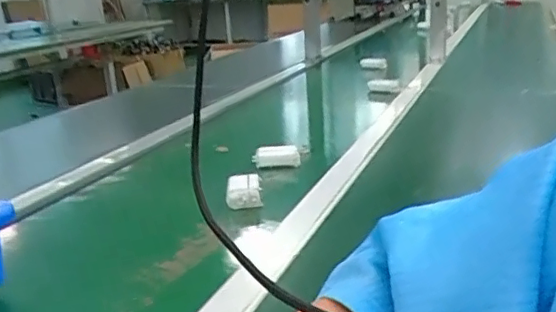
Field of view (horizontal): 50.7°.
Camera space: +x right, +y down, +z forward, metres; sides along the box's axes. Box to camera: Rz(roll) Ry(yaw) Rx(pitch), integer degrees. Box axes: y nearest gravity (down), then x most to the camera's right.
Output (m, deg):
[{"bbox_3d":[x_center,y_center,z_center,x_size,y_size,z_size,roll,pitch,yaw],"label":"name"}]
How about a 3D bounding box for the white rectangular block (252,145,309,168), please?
[{"bbox_3d":[0.005,0.001,0.816,0.082,0.032,0.025,-8,18,-16],"label":"white rectangular block"}]

